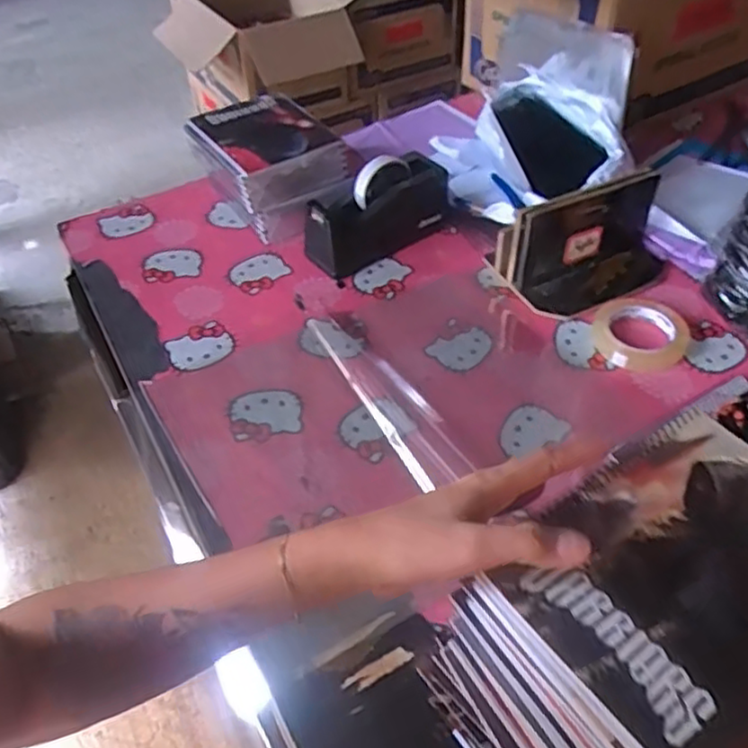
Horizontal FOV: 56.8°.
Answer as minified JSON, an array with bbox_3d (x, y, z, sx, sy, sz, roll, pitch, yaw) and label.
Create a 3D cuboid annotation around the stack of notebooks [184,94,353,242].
[{"bbox_3d":[-0.153,-0.301,1.011,0.161,0.114,0.220,-25,51,-19],"label":"stack of notebooks"}]

